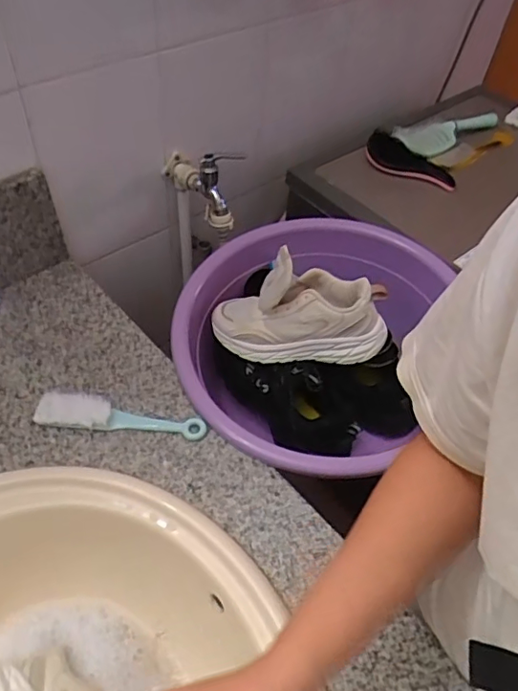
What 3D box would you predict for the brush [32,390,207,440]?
[{"bbox_3d":[-0.169,0.084,0.666,0.207,0.023,0.048,7,50,1],"label":"brush"}]

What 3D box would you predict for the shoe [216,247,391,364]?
[{"bbox_3d":[0.057,-0.048,0.758,0.236,0.116,0.105,4,50,-3],"label":"shoe"}]

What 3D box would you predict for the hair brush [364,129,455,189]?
[{"bbox_3d":[0.273,-0.328,0.980,0.168,0.032,0.088,21,50,-6],"label":"hair brush"}]

